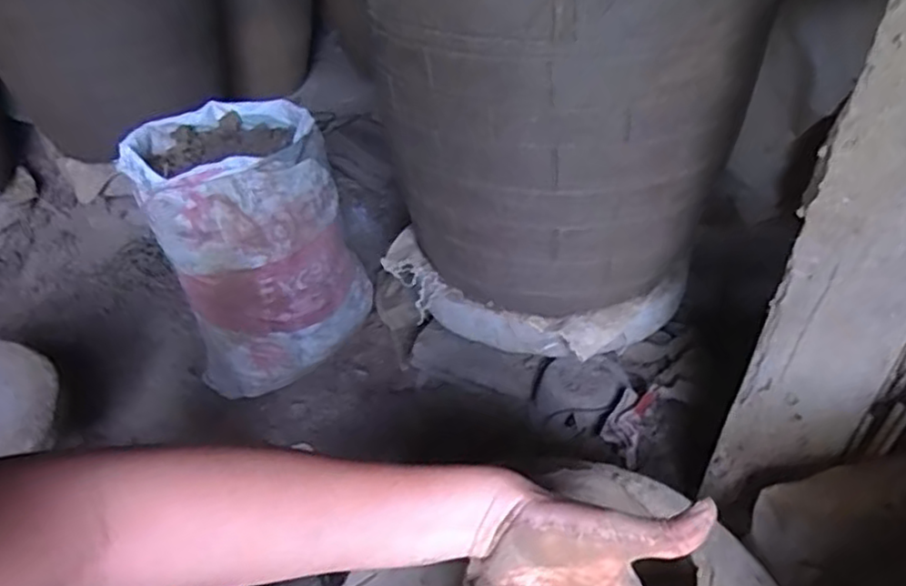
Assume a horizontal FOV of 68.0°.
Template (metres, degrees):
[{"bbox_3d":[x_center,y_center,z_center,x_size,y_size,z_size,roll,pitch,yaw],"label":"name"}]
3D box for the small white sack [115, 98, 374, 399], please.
[{"bbox_3d":[-0.326,-0.074,1.121,0.287,0.386,0.267,-30,46,-32],"label":"small white sack"}]

